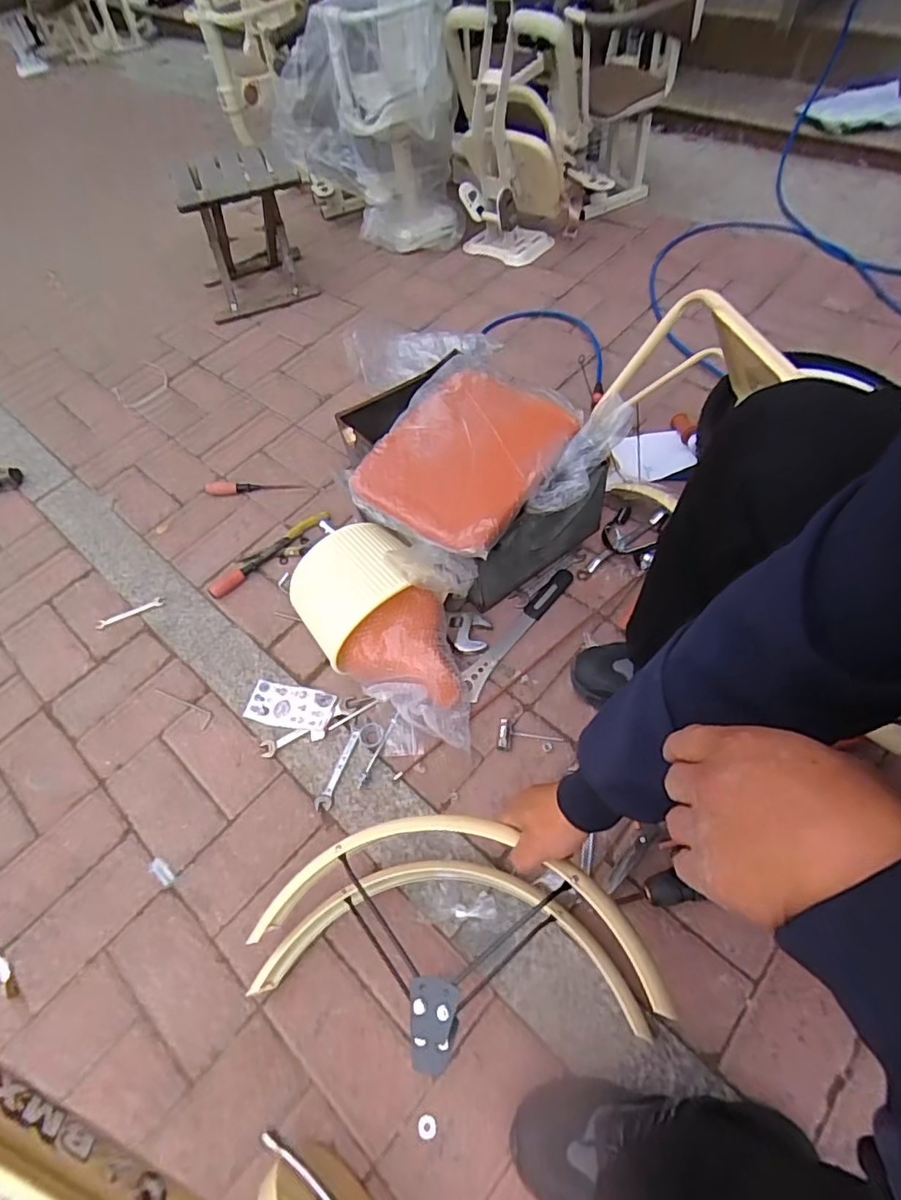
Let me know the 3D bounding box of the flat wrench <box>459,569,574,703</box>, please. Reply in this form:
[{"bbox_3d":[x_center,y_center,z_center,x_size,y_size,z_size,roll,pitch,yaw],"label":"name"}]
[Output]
[{"bbox_3d":[0.109,0.047,0.926,0.041,0.014,0.276,33,65,24],"label":"flat wrench"}]

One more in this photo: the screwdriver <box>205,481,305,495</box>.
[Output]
[{"bbox_3d":[-0.405,-0.232,1.165,0.194,0.026,0.033,-4,56,3],"label":"screwdriver"}]

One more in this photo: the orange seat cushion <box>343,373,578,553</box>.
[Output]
[{"bbox_3d":[0.024,-0.224,0.875,0.245,0.046,0.318,27,63,22],"label":"orange seat cushion"}]

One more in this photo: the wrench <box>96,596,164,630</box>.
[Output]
[{"bbox_3d":[-0.582,0.024,1.040,0.116,0.005,0.022,-23,58,-14],"label":"wrench"}]

